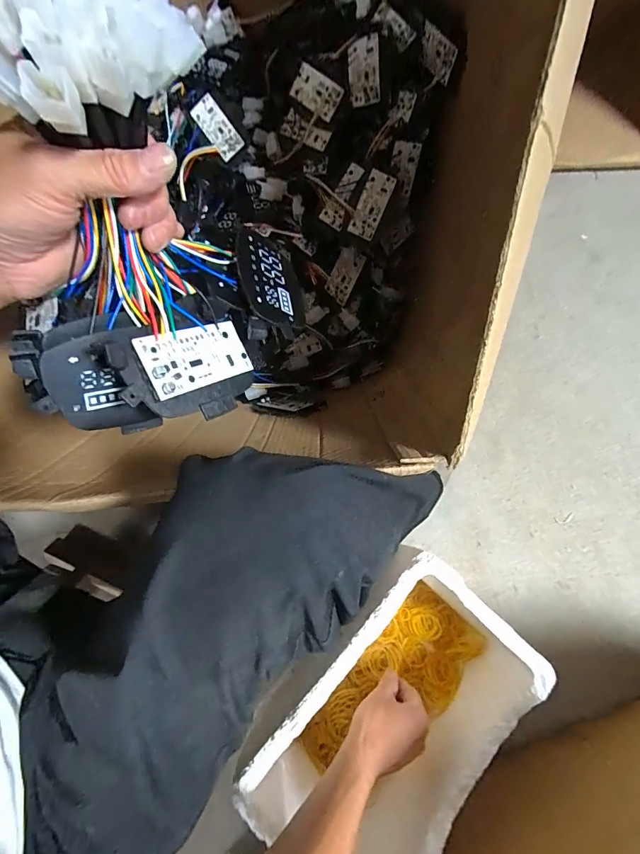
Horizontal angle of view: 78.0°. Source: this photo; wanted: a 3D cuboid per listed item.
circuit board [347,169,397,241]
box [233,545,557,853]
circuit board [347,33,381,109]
[{"bbox_3d":[0.069,-0.296,0.528,0.036,0.006,0.084,23,100,-8],"label":"circuit board"},{"bbox_3d":[0.091,0.352,0.514,0.212,0.189,0.329,43,81,9],"label":"box"},{"bbox_3d":[0.056,-0.449,0.498,0.038,0.009,0.078,-1,96,0],"label":"circuit board"}]

